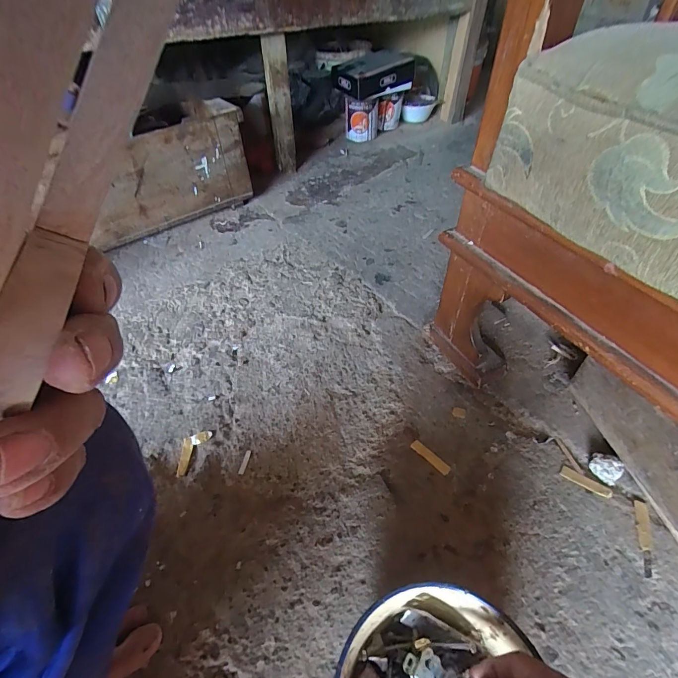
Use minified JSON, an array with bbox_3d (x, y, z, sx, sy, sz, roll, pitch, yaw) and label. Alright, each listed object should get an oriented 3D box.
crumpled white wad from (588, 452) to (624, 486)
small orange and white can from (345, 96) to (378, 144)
[{"bbox_3d":[0.359,0.172,0.503,0.033,0.017,0.036,-2,49,2],"label":"crumpled white wad"},{"bbox_3d":[0.077,-0.755,1.281,0.109,0.124,0.095,3,48,4],"label":"small orange and white can"}]

